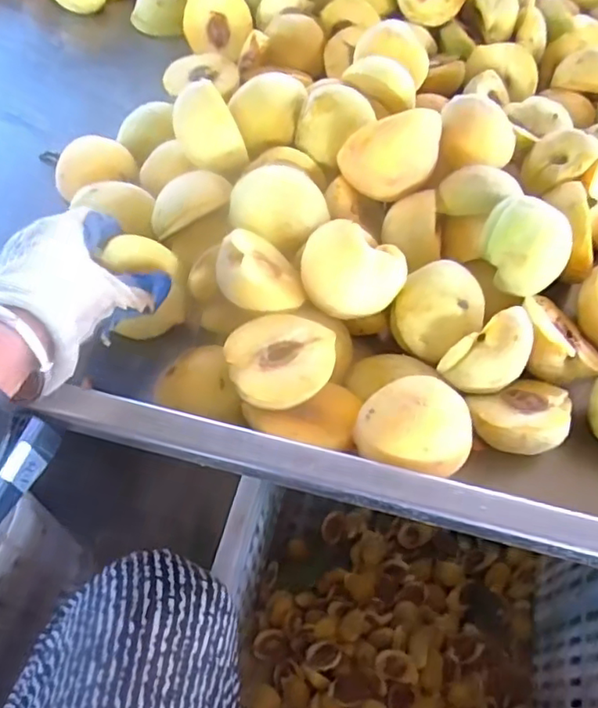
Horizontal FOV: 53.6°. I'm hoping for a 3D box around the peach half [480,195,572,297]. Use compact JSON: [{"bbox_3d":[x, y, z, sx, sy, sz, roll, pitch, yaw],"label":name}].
[{"bbox_3d":[0.153,-0.073,0.402,0.057,0.046,0.050,34,63,17],"label":"peach half"}]

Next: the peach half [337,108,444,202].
[{"bbox_3d":[0.067,-0.142,0.419,0.068,0.053,0.030,-6,59,-6],"label":"peach half"}]

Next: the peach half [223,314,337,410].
[{"bbox_3d":[-0.010,0.009,0.368,0.065,0.031,0.061,1,58,-2],"label":"peach half"}]

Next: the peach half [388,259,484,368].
[{"bbox_3d":[0.090,-0.030,0.383,0.058,0.024,0.058,0,86,5],"label":"peach half"}]

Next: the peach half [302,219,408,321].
[{"bbox_3d":[0.032,-0.052,0.380,0.062,0.058,0.026,44,27,12],"label":"peach half"}]

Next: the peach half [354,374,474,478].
[{"bbox_3d":[0.067,0.041,0.342,0.064,0.040,0.053,13,59,5],"label":"peach half"}]

